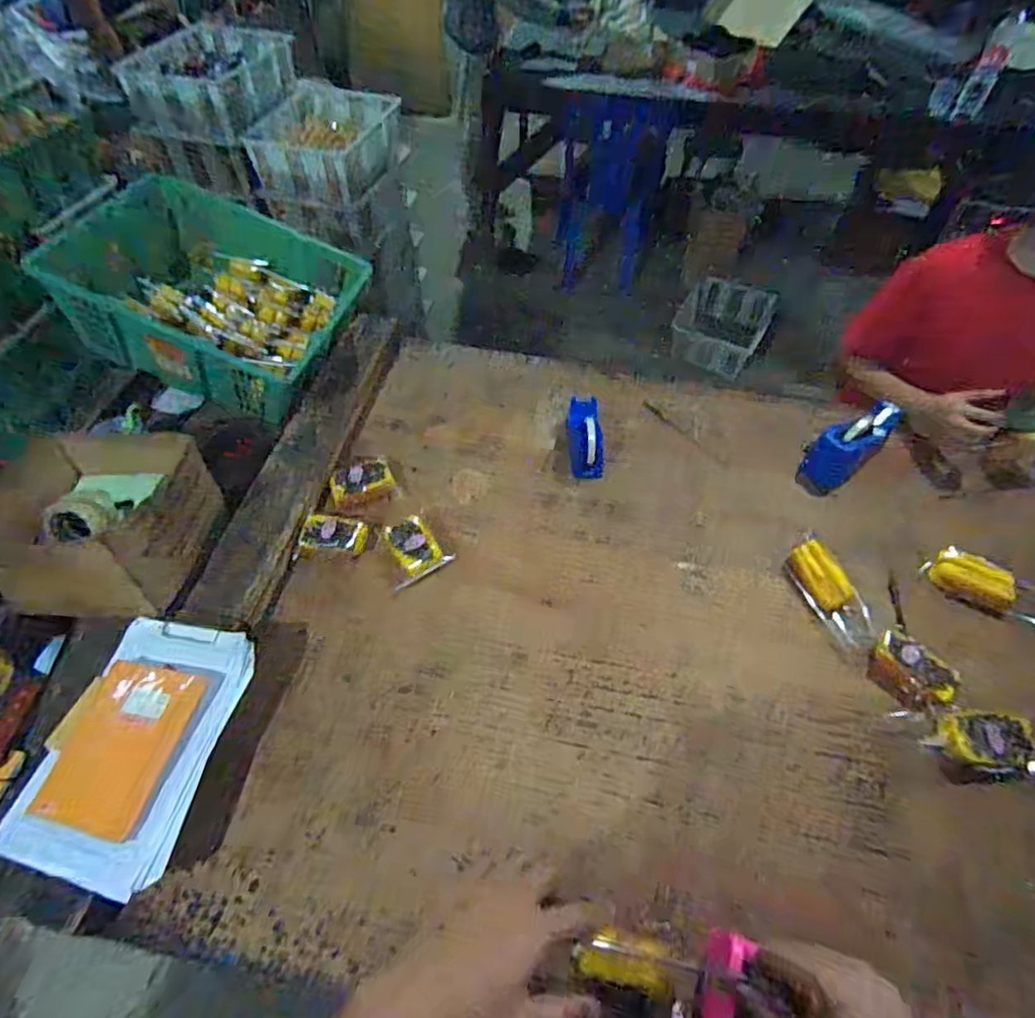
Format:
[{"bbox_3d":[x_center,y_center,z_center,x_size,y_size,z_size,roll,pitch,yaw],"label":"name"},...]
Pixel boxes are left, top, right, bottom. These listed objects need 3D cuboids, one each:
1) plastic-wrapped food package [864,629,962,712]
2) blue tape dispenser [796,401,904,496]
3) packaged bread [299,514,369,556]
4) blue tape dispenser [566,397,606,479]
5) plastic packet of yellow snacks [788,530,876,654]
[{"bbox_3d":[0.618,0.258,0.946,0.095,0.042,0.124,-36,62,-24],"label":"plastic-wrapped food package"},{"bbox_3d":[0.665,-0.127,1.197,0.180,0.110,0.087,-30,61,-21],"label":"blue tape dispenser"},{"bbox_3d":[-0.327,0.047,1.075,0.111,0.032,0.073,5,54,3],"label":"packaged bread"},{"bbox_3d":[0.141,-0.158,1.217,0.072,0.102,0.161,-4,54,-4],"label":"blue tape dispenser"},{"bbox_3d":[0.540,0.143,1.030,0.082,0.042,0.200,-17,56,-13],"label":"plastic packet of yellow snacks"}]

